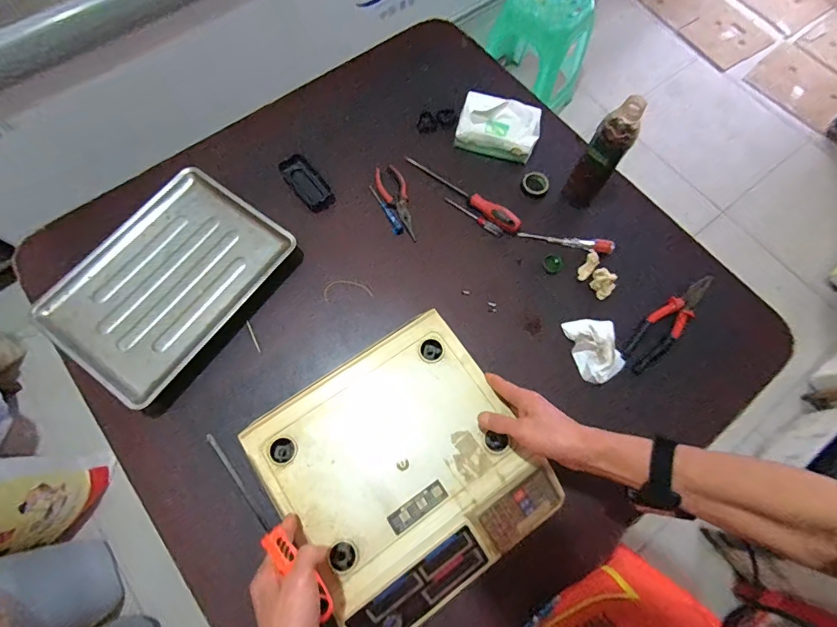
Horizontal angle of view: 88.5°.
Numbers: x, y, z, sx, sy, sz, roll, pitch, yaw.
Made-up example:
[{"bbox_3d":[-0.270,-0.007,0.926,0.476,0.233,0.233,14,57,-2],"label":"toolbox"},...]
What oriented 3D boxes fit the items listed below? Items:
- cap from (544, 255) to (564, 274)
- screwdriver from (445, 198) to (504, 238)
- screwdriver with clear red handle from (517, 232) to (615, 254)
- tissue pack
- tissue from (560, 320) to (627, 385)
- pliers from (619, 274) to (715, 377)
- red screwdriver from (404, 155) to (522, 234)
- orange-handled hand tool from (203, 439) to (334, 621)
[{"bbox_3d":[0.230,-0.085,0.734,0.033,0.006,0.031,1,71,-2],"label":"cap"},{"bbox_3d":[0.097,-0.173,0.762,0.121,0.009,0.013,35,73,9],"label":"screwdriver"},{"bbox_3d":[0.258,-0.124,0.753,0.158,0.022,0.026,8,71,1],"label":"screwdriver with clear red handle"},{"bbox_3d":[0.149,-0.347,0.789,0.148,0.073,0.094,14,71,3],"label":"tissue pack"},{"bbox_3d":[0.285,0.055,0.684,0.071,0.027,0.103,-13,72,-7],"label":"tissue"},{"bbox_3d":[0.405,0.014,0.689,0.193,0.026,0.053,-38,77,-14],"label":"pliers"},{"bbox_3d":[0.079,-0.221,0.767,0.246,0.026,0.029,40,74,11],"label":"red screwdriver"},{"bbox_3d":[-0.160,0.222,0.452,0.018,0.016,0.221,-34,81,-13],"label":"orange-handled hand tool"}]

